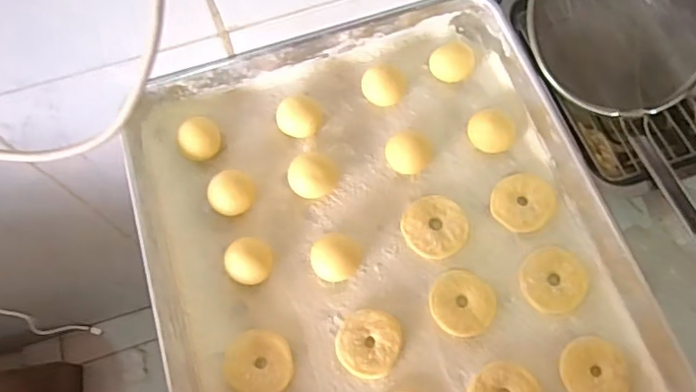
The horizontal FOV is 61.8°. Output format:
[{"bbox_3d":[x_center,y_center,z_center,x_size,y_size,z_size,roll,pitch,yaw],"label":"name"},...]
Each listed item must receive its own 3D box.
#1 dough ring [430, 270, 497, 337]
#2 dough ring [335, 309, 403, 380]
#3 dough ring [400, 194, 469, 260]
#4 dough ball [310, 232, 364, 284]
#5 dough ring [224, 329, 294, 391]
[{"bbox_3d":[0.104,0.097,0.526,0.056,0.011,0.056,-1,68,2],"label":"dough ring"},{"bbox_3d":[0.019,0.132,0.520,0.055,0.013,0.058,-1,68,2],"label":"dough ring"},{"bbox_3d":[0.083,0.029,0.560,0.059,0.010,0.062,-1,68,2],"label":"dough ring"},{"bbox_3d":[-0.009,0.059,0.544,0.047,0.025,0.043,-1,68,2],"label":"dough ball"},{"bbox_3d":[-0.079,0.149,0.516,0.060,0.016,0.056,-1,68,2],"label":"dough ring"}]

